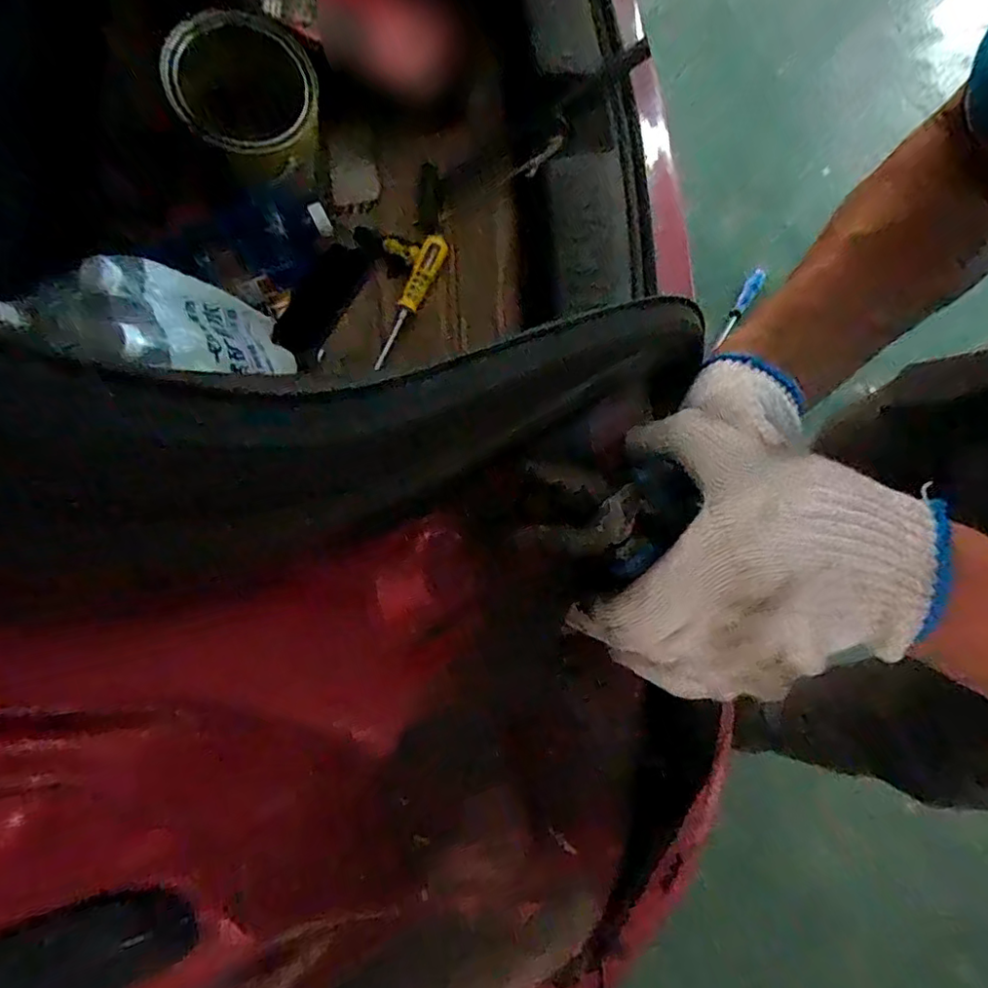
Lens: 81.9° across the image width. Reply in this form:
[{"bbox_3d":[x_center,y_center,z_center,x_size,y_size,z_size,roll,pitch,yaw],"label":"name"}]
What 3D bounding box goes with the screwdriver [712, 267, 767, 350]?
[{"bbox_3d":[0.562,-0.428,1.304,0.032,0.038,0.225,34,77,9],"label":"screwdriver"}]

